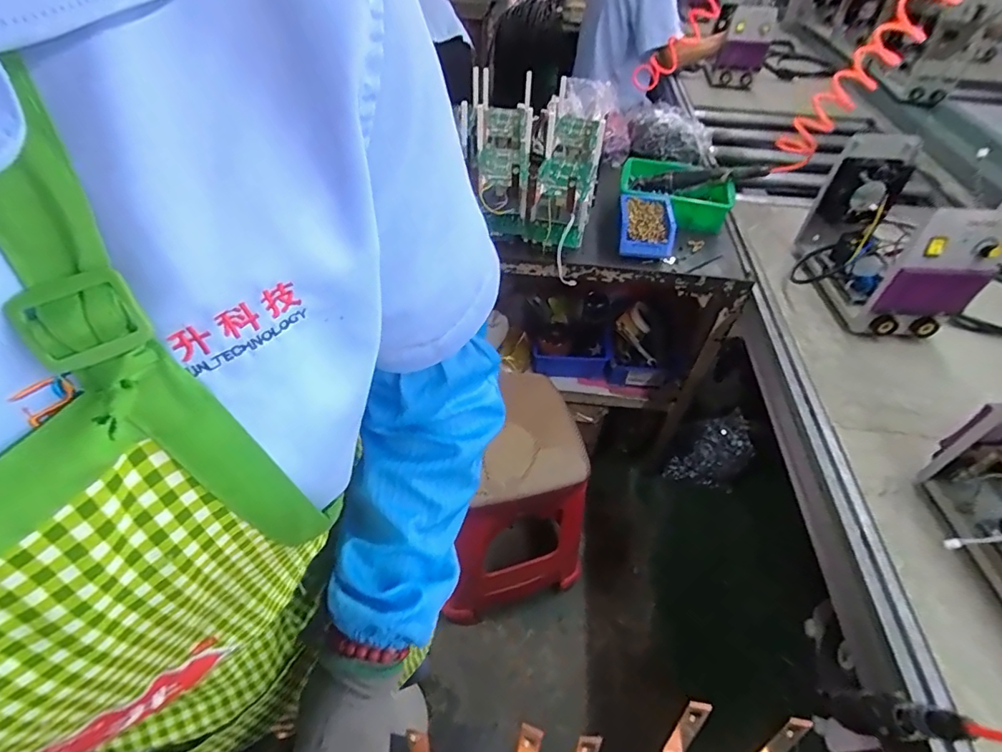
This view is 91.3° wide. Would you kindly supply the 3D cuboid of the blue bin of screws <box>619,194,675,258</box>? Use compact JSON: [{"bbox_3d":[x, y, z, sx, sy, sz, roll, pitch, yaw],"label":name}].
[{"bbox_3d":[0.308,-0.321,1.052,0.110,0.068,0.172,7,48,4],"label":"blue bin of screws"}]

